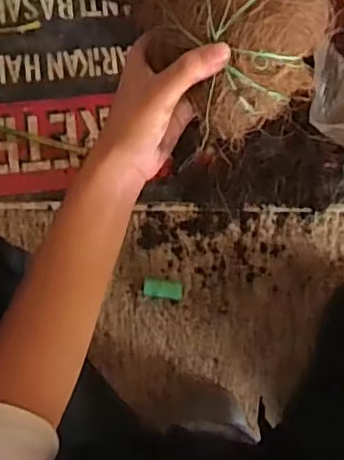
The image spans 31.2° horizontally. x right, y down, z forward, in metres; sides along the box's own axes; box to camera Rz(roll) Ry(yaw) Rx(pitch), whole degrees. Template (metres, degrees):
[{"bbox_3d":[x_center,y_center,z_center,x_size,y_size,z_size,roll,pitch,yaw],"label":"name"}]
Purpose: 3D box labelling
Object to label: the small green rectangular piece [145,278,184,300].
[{"bbox_3d":[-0.011,0.080,0.823,0.051,0.021,0.024,6,80,-1],"label":"small green rectangular piece"}]

